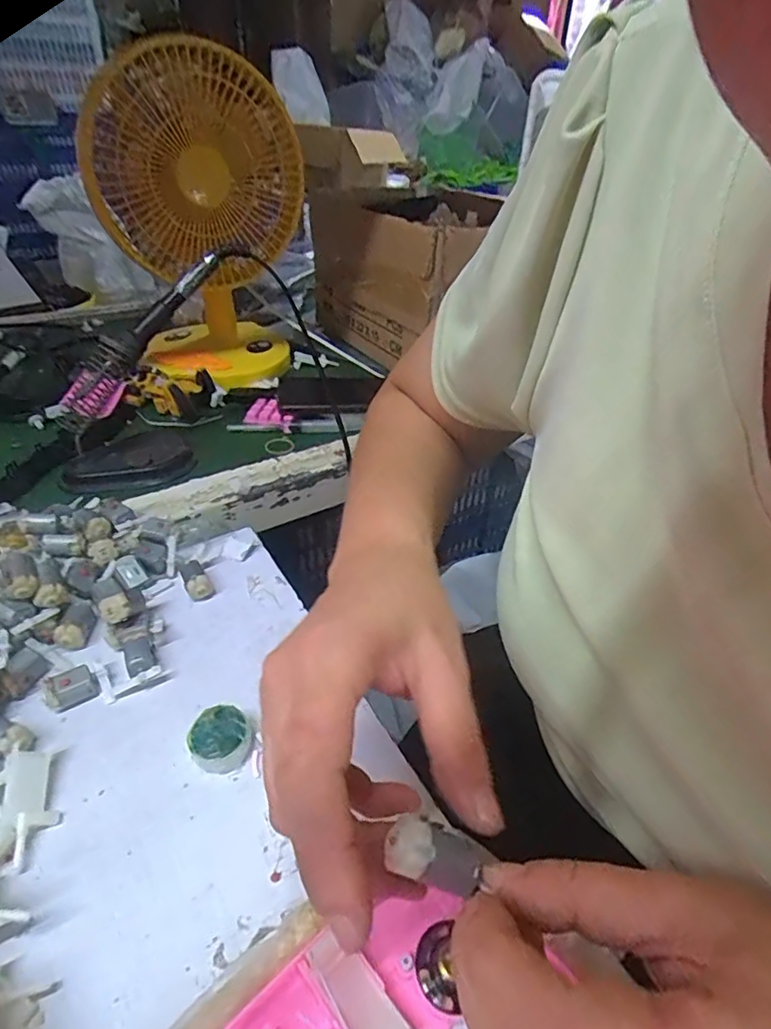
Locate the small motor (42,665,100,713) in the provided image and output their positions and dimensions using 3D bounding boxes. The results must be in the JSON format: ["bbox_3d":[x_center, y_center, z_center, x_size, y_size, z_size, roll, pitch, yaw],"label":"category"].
[{"bbox_3d":[-0.188,0.103,0.335,0.027,0.016,0.017,-18,43,-24],"label":"small motor"}]

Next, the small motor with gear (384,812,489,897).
[{"bbox_3d":[0.014,0.105,0.172,0.028,0.015,0.016,30,36,-15],"label":"small motor with gear"}]

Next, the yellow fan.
[{"bbox_3d":[-0.206,-0.336,0.643,0.210,0.304,0.219,-9,40,-15],"label":"yellow fan"}]

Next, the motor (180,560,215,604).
[{"bbox_3d":[-0.138,0.048,0.409,0.019,0.019,0.028,-16,42,-23],"label":"motor"}]

